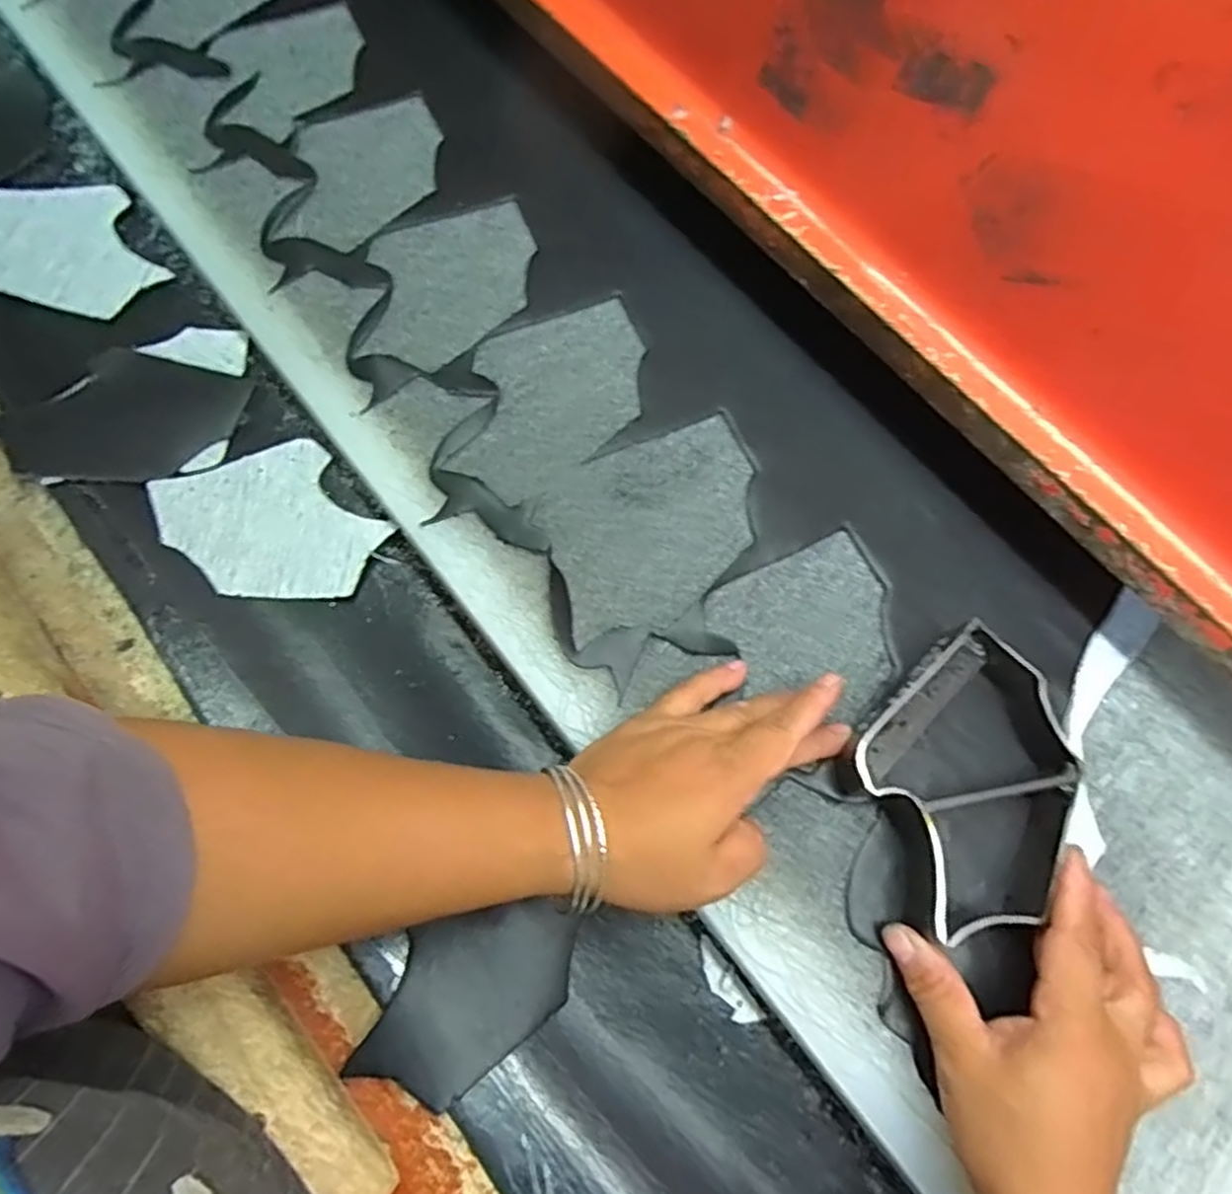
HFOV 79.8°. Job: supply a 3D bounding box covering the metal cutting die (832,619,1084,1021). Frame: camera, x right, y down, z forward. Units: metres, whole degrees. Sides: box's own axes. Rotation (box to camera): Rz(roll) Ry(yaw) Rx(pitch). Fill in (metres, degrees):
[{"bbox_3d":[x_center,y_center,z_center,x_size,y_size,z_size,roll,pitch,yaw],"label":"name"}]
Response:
[{"bbox_3d":[0.176,0.101,0.368,0.138,0.041,0.126,-41,78,-14],"label":"metal cutting die"}]

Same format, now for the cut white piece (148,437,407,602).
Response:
[{"bbox_3d":[-0.202,-0.042,0.434,0.108,0.015,0.104,-28,75,-11],"label":"cut white piece"}]

